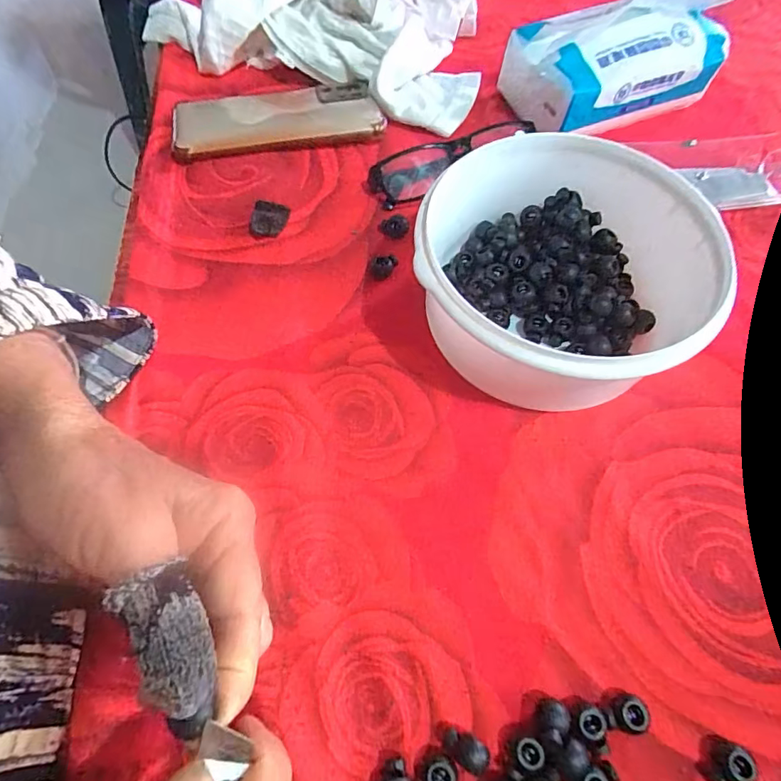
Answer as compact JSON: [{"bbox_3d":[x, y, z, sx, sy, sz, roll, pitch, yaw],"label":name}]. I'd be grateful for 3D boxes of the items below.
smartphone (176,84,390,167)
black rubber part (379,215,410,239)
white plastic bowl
[{"bbox_3d":[-0.093,-0.224,0.396,0.161,0.015,0.078,-12,64,-10],"label":"smartphone"},{"bbox_3d":[0.004,-0.118,0.349,0.020,0.005,0.016,40,68,18],"label":"black rubber part"},{"bbox_3d":[0.095,-0.062,0.284,0.150,0.077,0.150,1,62,-1],"label":"white plastic bowl"}]

